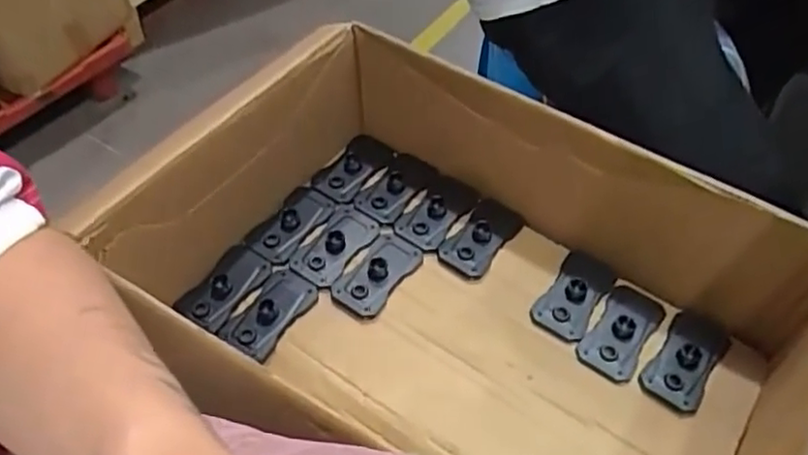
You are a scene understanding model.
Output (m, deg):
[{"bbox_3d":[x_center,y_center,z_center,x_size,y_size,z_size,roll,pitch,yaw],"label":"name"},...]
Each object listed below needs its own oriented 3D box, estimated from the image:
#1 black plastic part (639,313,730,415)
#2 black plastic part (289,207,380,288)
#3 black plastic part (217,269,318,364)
[{"bbox_3d":[0.294,0.131,0.676,0.057,0.015,0.124,31,58,22],"label":"black plastic part"},{"bbox_3d":[-0.080,0.017,0.757,0.060,0.017,0.108,29,57,20],"label":"black plastic part"},{"bbox_3d":[-0.145,0.089,0.704,0.058,0.028,0.102,29,57,20],"label":"black plastic part"}]

